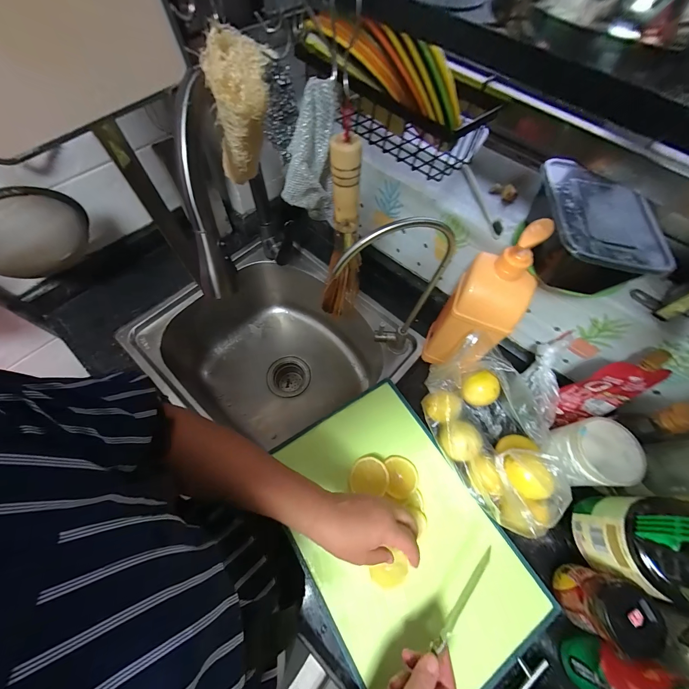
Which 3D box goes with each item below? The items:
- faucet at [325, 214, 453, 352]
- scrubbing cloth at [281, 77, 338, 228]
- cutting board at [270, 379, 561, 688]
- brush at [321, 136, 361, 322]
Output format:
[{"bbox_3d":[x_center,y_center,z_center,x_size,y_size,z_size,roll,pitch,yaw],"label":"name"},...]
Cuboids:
[{"bbox_3d":[0.056,-0.051,0.427,0.153,0.328,0.038,-25,67,-13],"label":"faucet"},{"bbox_3d":[-0.034,-0.172,0.292,0.055,0.135,0.034,-7,64,-5],"label":"scrubbing cloth"},{"bbox_3d":[0.070,0.263,0.406,0.250,0.023,0.372,-29,68,-15],"label":"cutting board"},{"bbox_3d":[-0.002,-0.117,0.365,0.043,0.244,0.033,21,65,8],"label":"brush"}]

